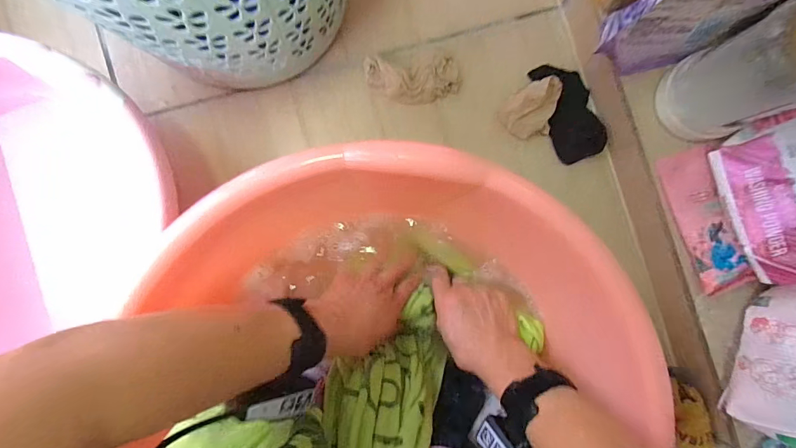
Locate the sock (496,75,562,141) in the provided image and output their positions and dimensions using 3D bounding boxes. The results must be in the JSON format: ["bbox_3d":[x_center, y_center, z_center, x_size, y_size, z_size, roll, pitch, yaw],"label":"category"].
[{"bbox_3d":[0.174,-0.146,0.489,0.073,0.049,0.059,-11,88,-5],"label":"sock"}]

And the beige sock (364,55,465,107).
[{"bbox_3d":[0.021,-0.190,0.499,0.122,0.032,0.054,-4,88,-4],"label":"beige sock"}]

